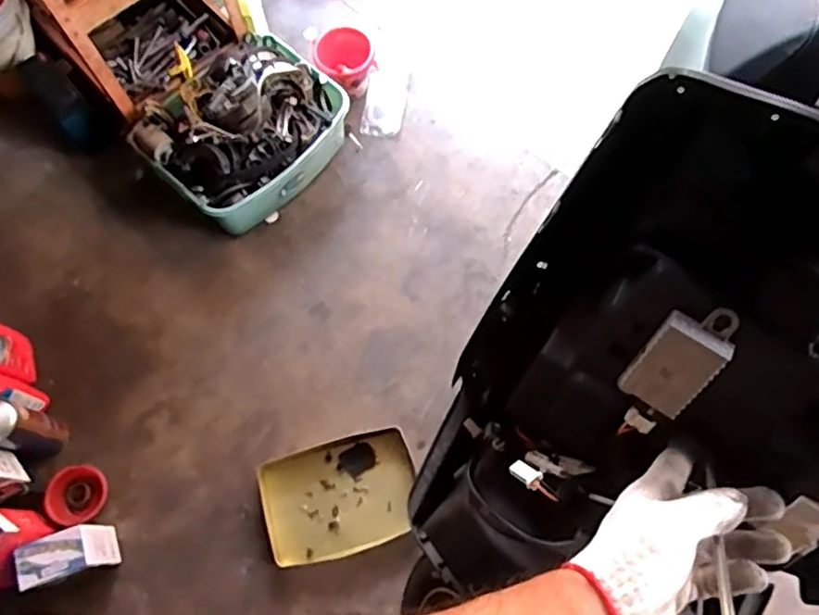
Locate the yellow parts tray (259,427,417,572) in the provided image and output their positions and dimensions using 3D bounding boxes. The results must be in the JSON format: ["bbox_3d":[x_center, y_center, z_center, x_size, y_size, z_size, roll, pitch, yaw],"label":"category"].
[{"bbox_3d":[-0.140,0.385,1.292,0.309,0.027,0.221,-18,70,-6],"label":"yellow parts tray"}]

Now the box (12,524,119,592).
[{"bbox_3d":[-0.645,0.478,1.201,0.128,0.142,0.089,-20,71,-6],"label":"box"}]

